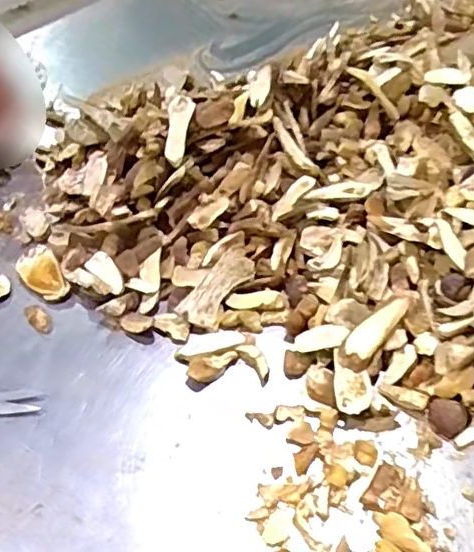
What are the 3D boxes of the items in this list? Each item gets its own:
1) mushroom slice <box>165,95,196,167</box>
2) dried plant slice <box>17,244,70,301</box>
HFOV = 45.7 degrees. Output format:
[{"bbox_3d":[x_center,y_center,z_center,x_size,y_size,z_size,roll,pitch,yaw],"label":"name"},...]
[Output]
[{"bbox_3d":[-0.052,-0.129,0.498,0.021,0.008,0.066,5,73,6],"label":"mushroom slice"},{"bbox_3d":[-0.164,-0.002,0.473,0.030,0.008,0.064,-28,55,-20],"label":"dried plant slice"}]

